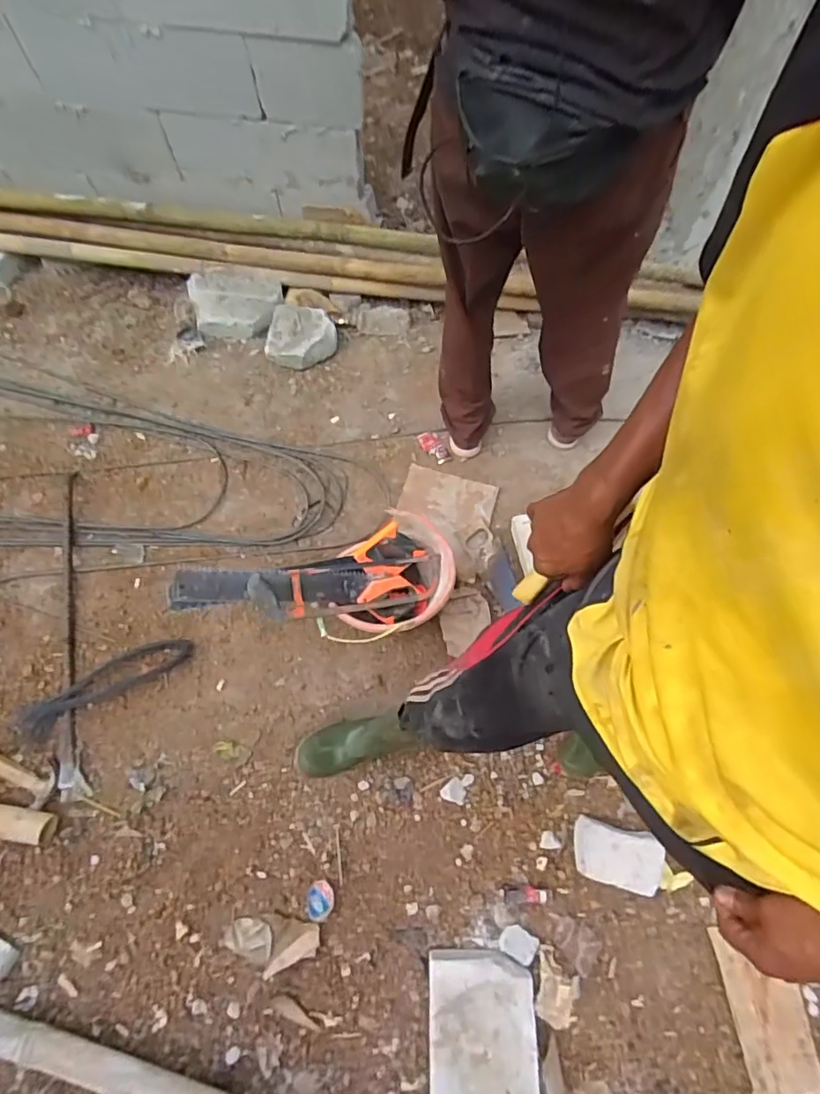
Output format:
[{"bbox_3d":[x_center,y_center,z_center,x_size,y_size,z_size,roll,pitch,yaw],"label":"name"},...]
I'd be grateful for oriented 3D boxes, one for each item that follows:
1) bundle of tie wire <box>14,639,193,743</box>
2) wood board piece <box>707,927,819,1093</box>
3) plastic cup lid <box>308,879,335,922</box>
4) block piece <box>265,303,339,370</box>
[{"bbox_3d":[-0.732,0.327,1.348,0.415,0.024,0.091,-28,72,-12],"label":"bundle of tie wire"},{"bbox_3d":[0.725,0.934,1.135,0.160,0.025,0.271,-2,63,-11],"label":"wood board piece"},{"bbox_3d":[-0.191,0.753,1.198,0.057,0.018,0.071,-5,68,-3],"label":"plastic cup lid"},{"bbox_3d":[-0.336,-0.659,1.726,0.218,0.084,0.196,-5,68,-3],"label":"block piece"}]

